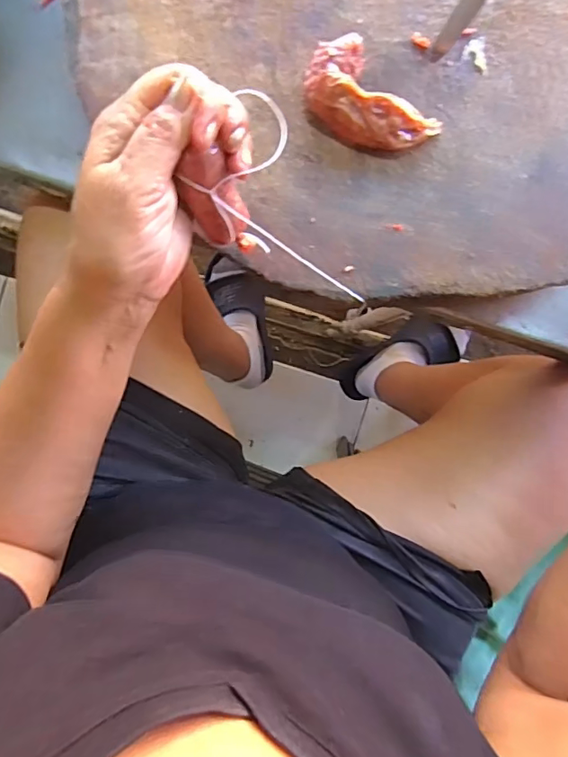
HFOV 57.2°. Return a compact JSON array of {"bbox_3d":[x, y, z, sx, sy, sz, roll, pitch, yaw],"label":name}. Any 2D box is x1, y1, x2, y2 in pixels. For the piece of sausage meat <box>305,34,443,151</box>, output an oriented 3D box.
[{"bbox_3d":[0.054,-0.176,0.334,0.086,0.024,0.050,41,91,-5],"label":"piece of sausage meat"}]

